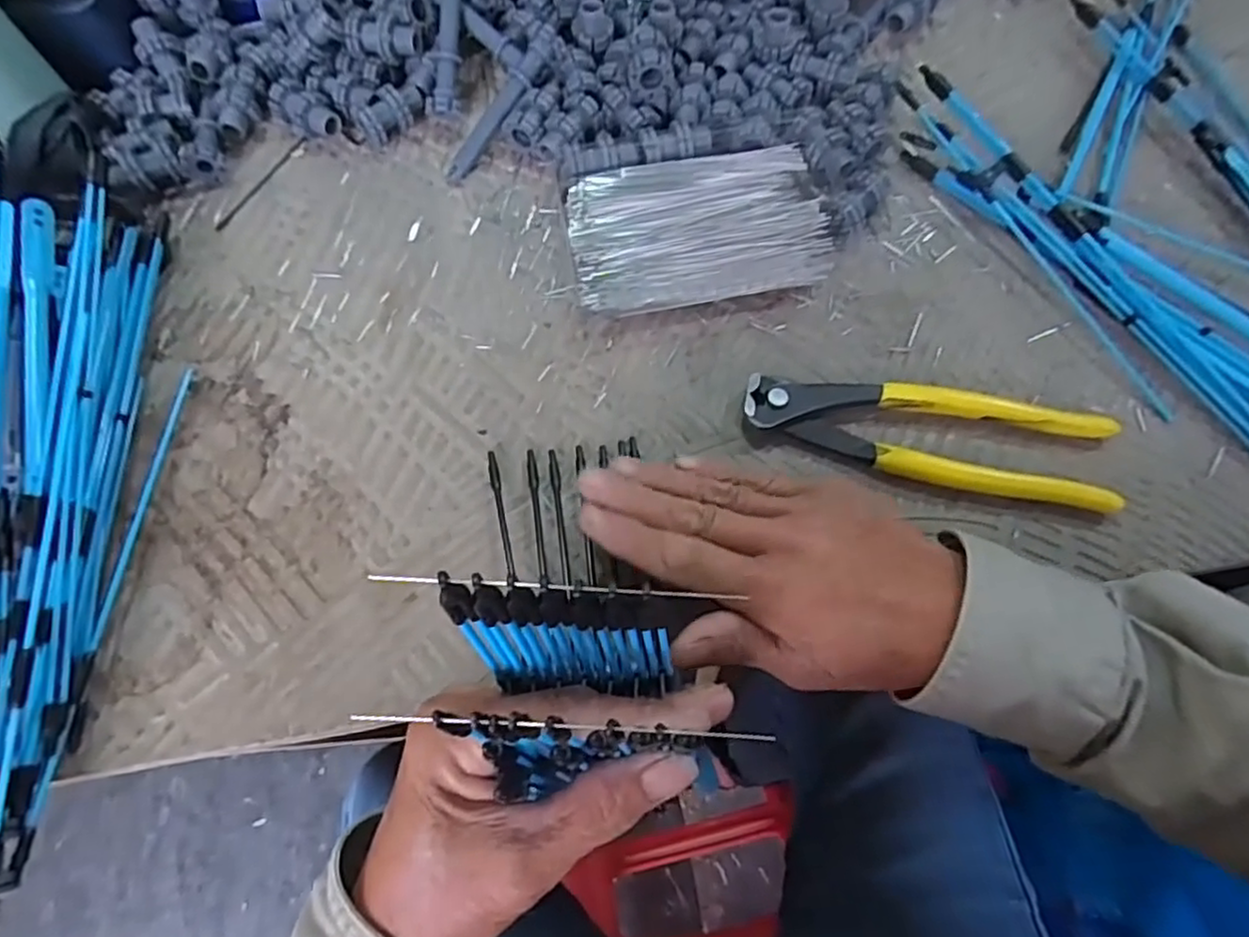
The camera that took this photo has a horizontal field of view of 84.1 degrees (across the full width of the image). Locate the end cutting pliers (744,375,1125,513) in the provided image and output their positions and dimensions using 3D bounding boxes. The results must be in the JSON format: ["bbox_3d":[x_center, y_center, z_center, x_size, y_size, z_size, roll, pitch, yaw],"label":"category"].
[{"bbox_3d":[0.137,-0.015,0.317,0.162,0.014,0.046,9,70,5],"label":"end cutting pliers"}]

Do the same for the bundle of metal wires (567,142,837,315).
[{"bbox_3d":[0.037,-0.125,0.360,0.127,0.018,0.078,-9,70,-1],"label":"bundle of metal wires"}]

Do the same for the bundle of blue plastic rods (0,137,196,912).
[{"bbox_3d":[-0.266,0.001,0.294,0.099,0.063,0.336,-3,70,1],"label":"bundle of blue plastic rods"}]

